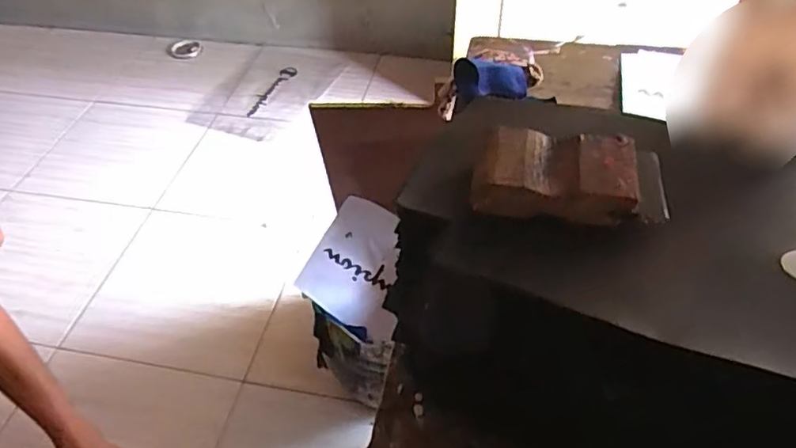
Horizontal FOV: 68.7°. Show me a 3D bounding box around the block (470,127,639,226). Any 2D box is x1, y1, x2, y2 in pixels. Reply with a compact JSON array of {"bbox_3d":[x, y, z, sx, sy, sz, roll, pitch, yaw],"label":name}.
[{"bbox_3d":[0.085,-0.025,0.320,0.084,0.022,0.055,6,47,7],"label":"block"}]

